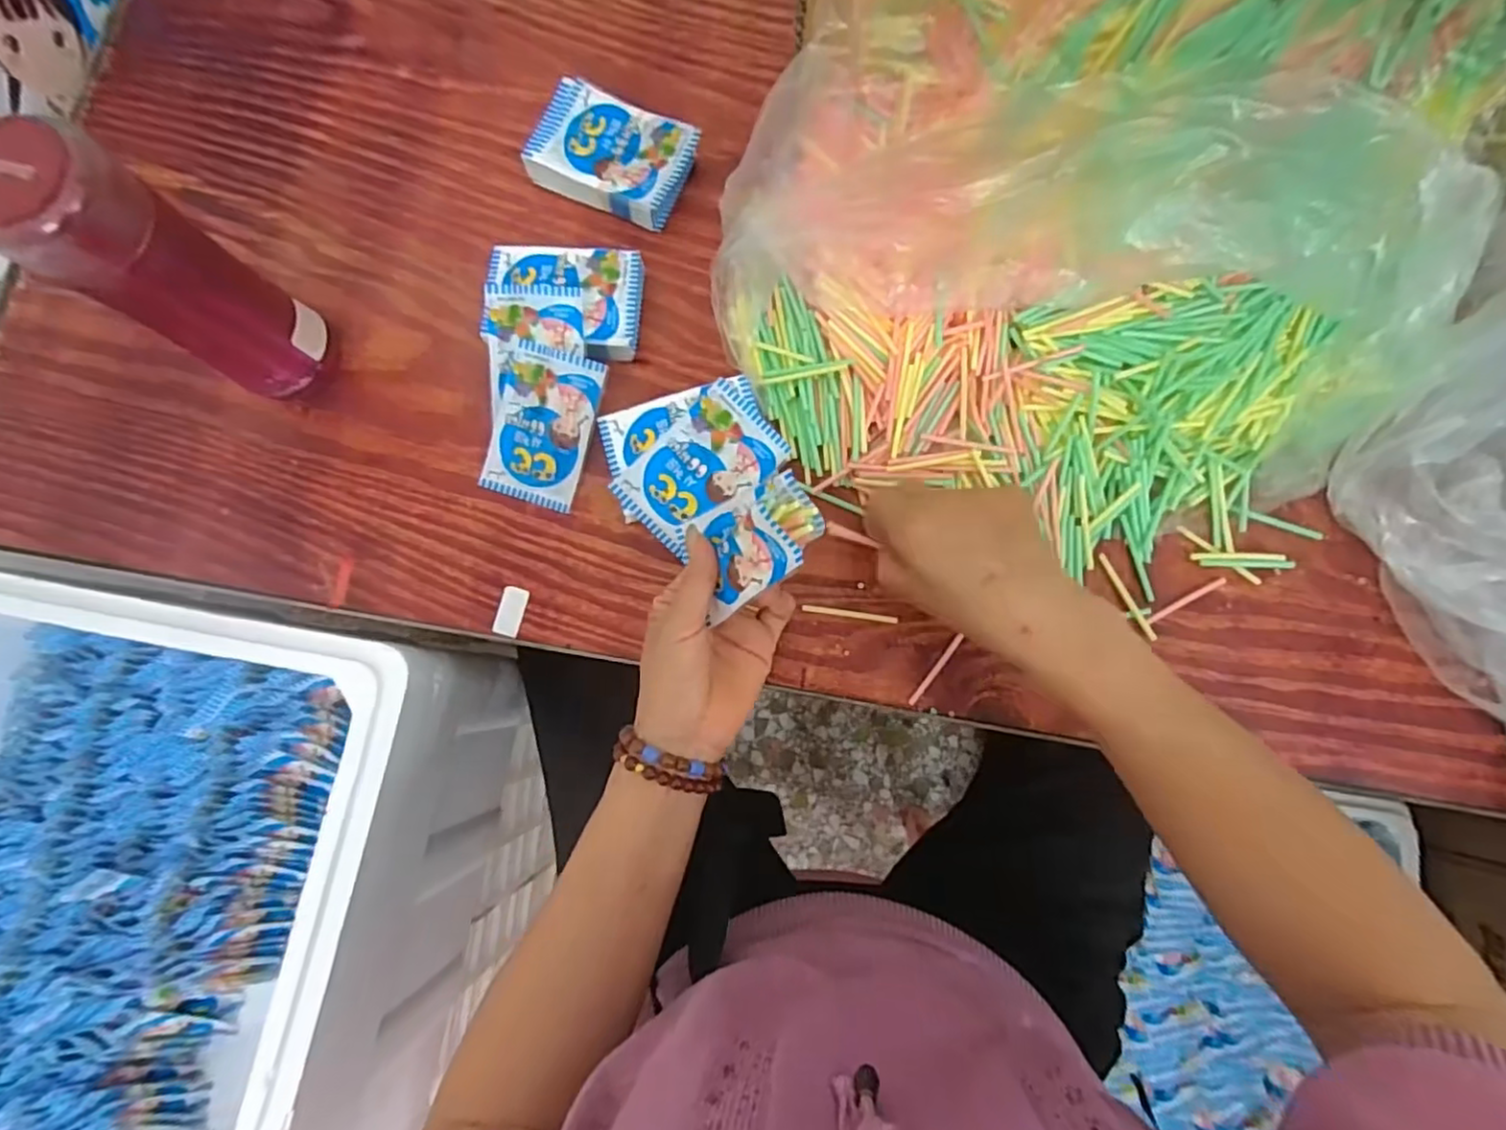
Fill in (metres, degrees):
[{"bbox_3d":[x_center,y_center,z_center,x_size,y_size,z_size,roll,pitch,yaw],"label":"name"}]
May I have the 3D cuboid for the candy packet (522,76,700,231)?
[{"bbox_3d":[-0.101,-0.296,0.483,0.108,0.031,0.073,26,83,7],"label":"candy packet"}]

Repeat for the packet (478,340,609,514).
[{"bbox_3d":[-0.144,-0.094,0.451,0.066,0.009,0.102,17,97,3],"label":"packet"}]

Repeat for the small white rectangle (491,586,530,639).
[{"bbox_3d":[-0.163,0.032,0.447,0.018,0.005,0.033,14,82,5],"label":"small white rectangle"}]

